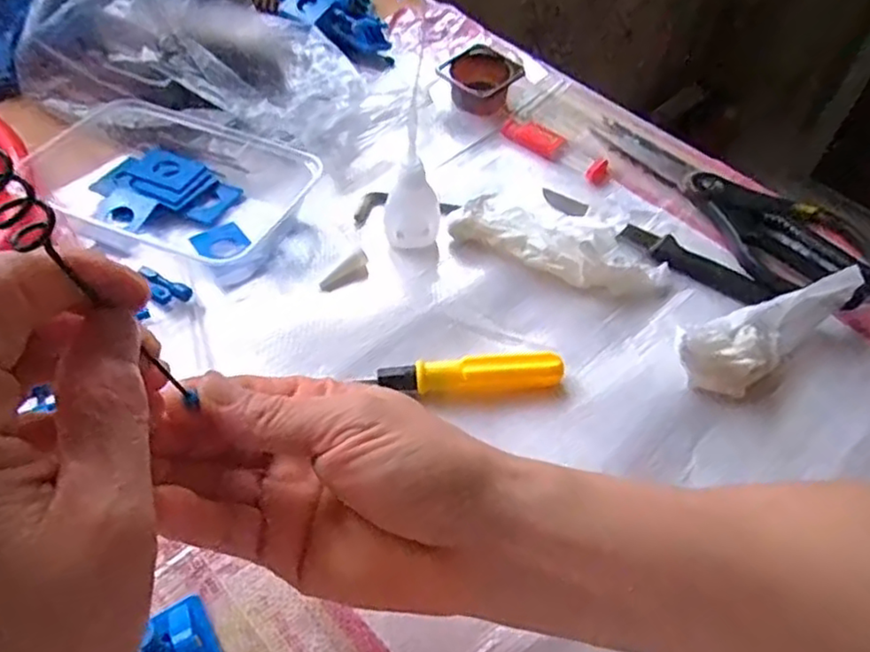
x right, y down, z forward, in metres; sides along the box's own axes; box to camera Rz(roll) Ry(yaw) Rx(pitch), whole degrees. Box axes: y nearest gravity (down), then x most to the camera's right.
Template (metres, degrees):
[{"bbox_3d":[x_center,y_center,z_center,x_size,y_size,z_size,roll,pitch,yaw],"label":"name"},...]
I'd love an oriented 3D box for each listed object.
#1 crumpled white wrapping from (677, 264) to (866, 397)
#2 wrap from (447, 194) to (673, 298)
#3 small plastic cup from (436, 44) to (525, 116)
[{"bbox_3d":[0.187,0.006,0.364,0.124,0.036,0.038,-18,56,-17],"label":"crumpled white wrapping"},{"bbox_3d":[0.077,-0.051,0.404,0.136,0.027,0.044,15,54,8],"label":"wrap"},{"bbox_3d":[0.035,-0.191,0.507,0.048,0.028,0.045,34,59,21],"label":"small plastic cup"}]

